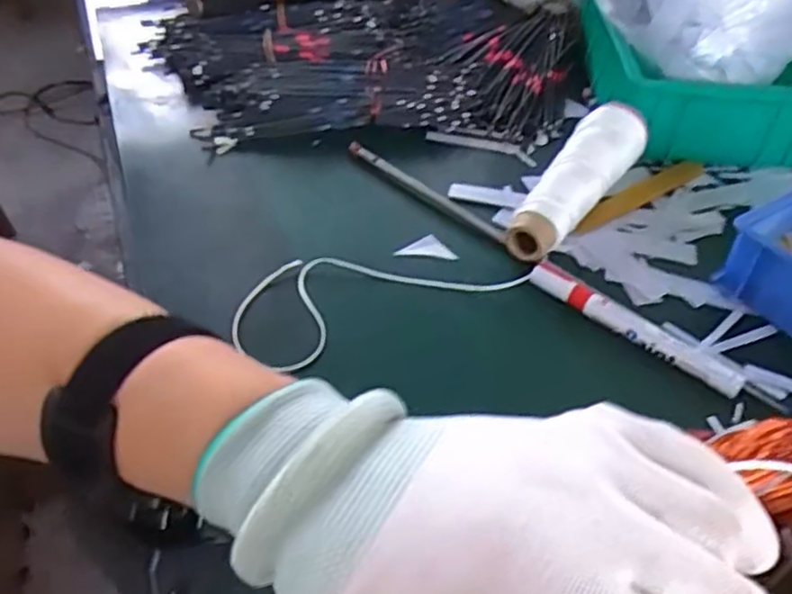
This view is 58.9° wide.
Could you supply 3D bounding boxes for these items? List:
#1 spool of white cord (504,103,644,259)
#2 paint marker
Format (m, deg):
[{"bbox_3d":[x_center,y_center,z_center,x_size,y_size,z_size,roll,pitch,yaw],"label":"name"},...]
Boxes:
[{"bbox_3d":[0.136,-0.086,0.528,0.046,0.045,0.173,28,50,23],"label":"spool of white cord"},{"bbox_3d":[0.149,0.020,0.447,0.143,0.018,0.020,35,53,28],"label":"paint marker"}]

